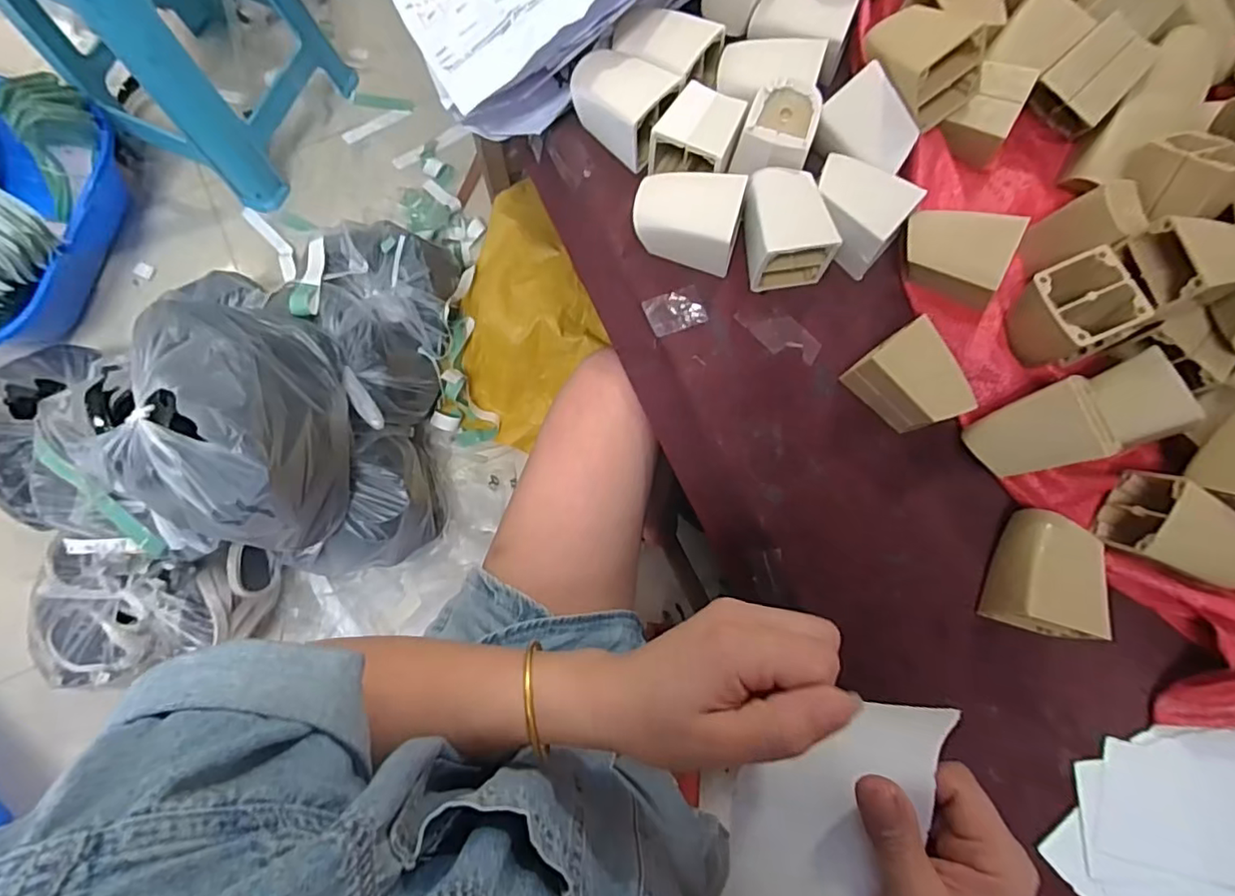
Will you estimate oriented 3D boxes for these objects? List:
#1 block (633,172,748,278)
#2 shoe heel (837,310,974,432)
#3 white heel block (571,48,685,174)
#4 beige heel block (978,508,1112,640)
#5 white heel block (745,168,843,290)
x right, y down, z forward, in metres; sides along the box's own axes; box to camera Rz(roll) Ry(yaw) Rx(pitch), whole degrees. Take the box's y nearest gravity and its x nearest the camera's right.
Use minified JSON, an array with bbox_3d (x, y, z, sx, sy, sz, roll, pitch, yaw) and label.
[{"bbox_3d":[0.054,-0.175,0.466,0.082,0.056,0.061,14,79,2],"label":"block"},{"bbox_3d":[0.217,-0.046,0.439,0.053,0.050,0.074,-37,82,-8],"label":"shoe heel"},{"bbox_3d":[0.000,-0.276,0.481,0.088,0.047,0.068,33,80,5],"label":"white heel block"},{"bbox_3d":[0.293,0.086,0.414,0.058,0.049,0.081,12,79,1],"label":"beige heel block"},{"bbox_3d":[0.129,-0.172,0.464,0.060,0.058,0.077,-8,79,-3],"label":"white heel block"}]

